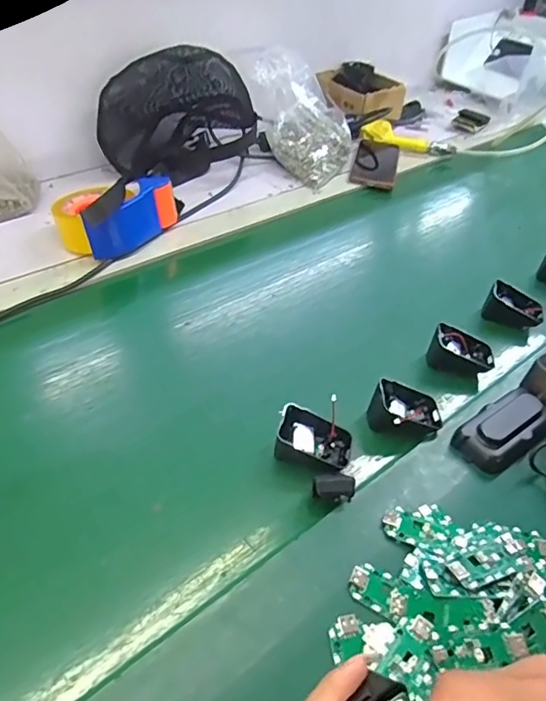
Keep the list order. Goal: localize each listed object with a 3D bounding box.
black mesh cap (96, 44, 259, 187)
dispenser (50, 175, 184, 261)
[{"bbox_3d":[-0.164,-0.388,0.841,0.239,0.182,0.142,-17,45,-24],"label":"black mesh cap"},{"bbox_3d":[-0.211,-0.192,0.694,0.105,0.077,0.163,28,45,24],"label":"dispenser"}]

